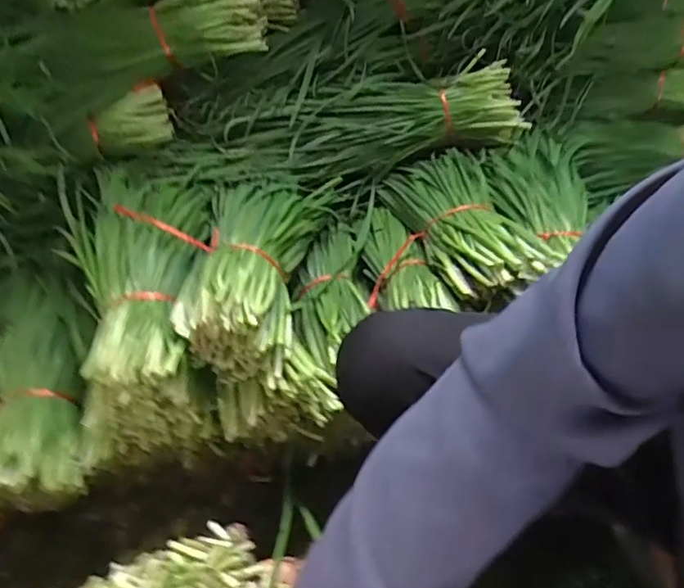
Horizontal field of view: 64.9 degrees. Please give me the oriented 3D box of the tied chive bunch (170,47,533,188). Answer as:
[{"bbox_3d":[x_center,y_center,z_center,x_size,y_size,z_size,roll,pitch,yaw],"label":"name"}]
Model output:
[{"bbox_3d":[0.021,-0.245,0.777,0.518,0.077,0.190,-10,60,-8],"label":"tied chive bunch"}]

